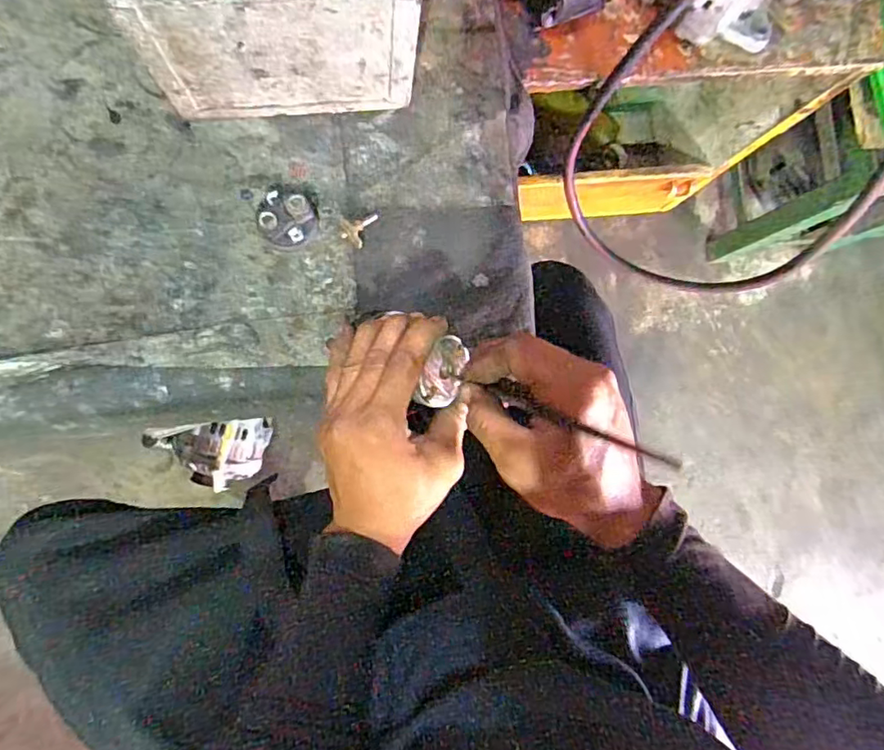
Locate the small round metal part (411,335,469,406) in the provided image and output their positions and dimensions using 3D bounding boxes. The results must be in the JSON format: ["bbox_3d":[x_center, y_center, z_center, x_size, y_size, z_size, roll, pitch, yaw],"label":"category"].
[{"bbox_3d":[-0.003,-0.002,0.399,0.031,0.018,0.050,25,80,-44],"label":"small round metal part"}]

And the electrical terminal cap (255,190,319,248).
[{"bbox_3d":[-0.123,-0.128,0.459,0.044,0.027,0.044,0,87,-6],"label":"electrical terminal cap"}]

